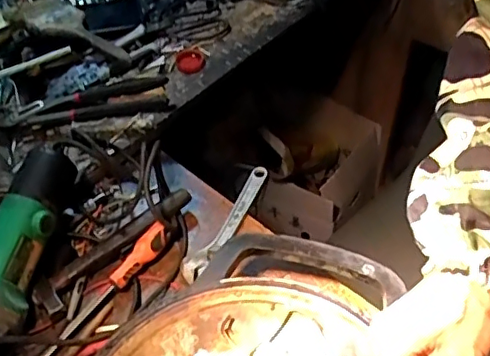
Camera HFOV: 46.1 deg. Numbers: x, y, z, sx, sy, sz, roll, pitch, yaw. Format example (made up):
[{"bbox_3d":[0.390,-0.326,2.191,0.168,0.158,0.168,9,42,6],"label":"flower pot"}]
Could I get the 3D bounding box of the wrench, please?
[{"bbox_3d":[-0.020,0.049,0.698,0.027,0.021,0.191,24,55,19],"label":"wrench"}]

